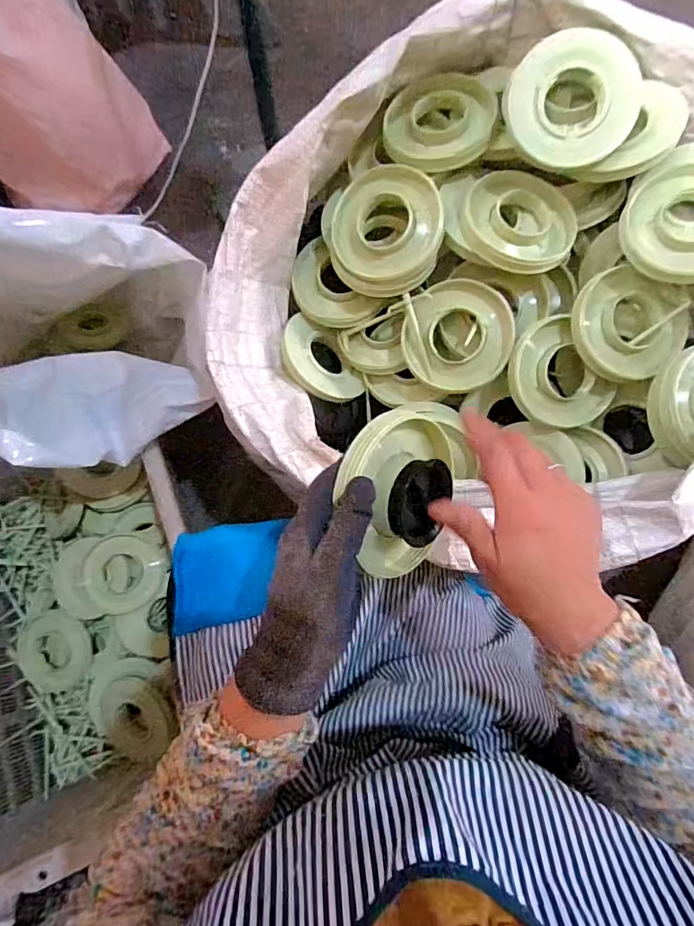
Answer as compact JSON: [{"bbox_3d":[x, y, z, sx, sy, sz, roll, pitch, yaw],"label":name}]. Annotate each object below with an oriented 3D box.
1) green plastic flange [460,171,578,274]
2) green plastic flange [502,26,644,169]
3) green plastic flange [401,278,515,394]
[{"bbox_3d":[0.200,-0.280,0.551,0.134,0.037,0.121,15,73,5],"label":"green plastic flange"},{"bbox_3d":[0.242,-0.389,0.507,0.136,0.024,0.125,2,103,10],"label":"green plastic flange"},{"bbox_3d":[0.132,-0.152,0.567,0.126,0.022,0.127,1,100,12],"label":"green plastic flange"}]

